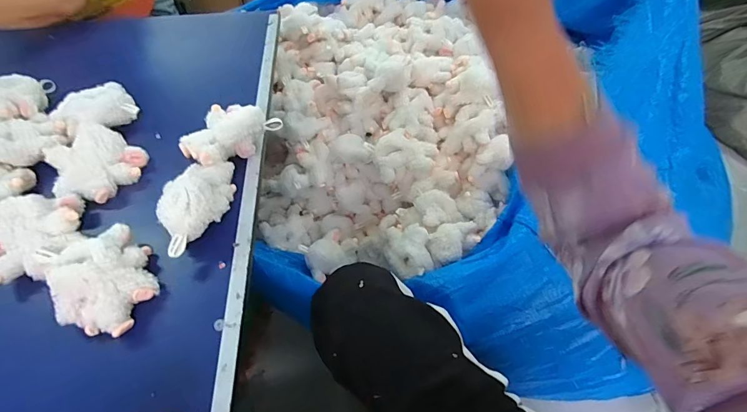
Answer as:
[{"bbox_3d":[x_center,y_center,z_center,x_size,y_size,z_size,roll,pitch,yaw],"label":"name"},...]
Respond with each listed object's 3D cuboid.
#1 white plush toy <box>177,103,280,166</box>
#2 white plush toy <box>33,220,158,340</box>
[{"bbox_3d":[-0.211,-0.106,0.568,0.097,0.055,0.124,35,63,21],"label":"white plush toy"},{"bbox_3d":[-0.312,0.086,0.446,0.100,0.057,0.126,-23,60,-14],"label":"white plush toy"}]

